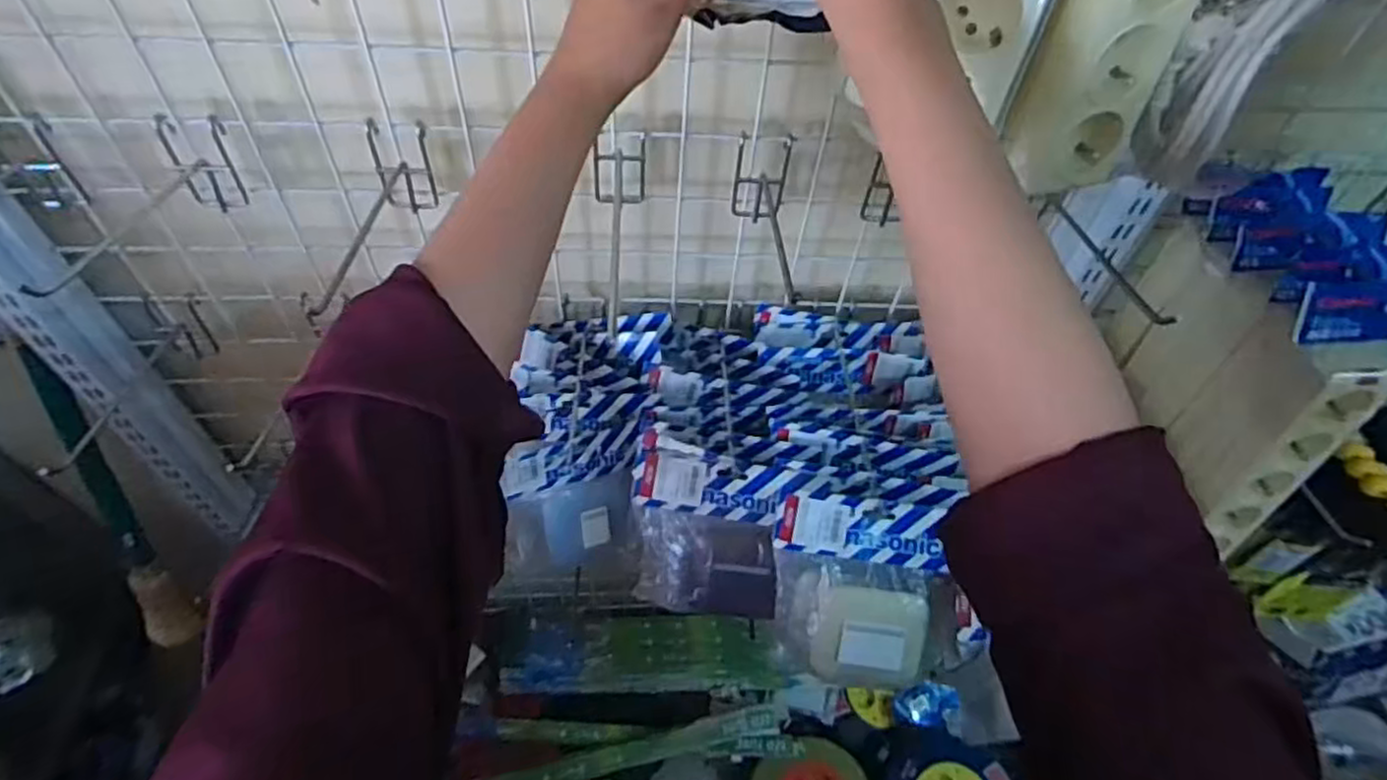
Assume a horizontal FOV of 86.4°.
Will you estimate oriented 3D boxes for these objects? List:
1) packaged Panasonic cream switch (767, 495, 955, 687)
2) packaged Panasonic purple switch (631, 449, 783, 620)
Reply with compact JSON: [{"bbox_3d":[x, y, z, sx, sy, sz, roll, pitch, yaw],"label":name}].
[{"bbox_3d":[0.126,0.151,0.551,0.128,0.017,0.144,0,97,8],"label":"packaged Panasonic cream switch"},{"bbox_3d":[0.010,0.117,0.587,0.110,0.126,0.021,3,9,7],"label":"packaged Panasonic purple switch"}]

